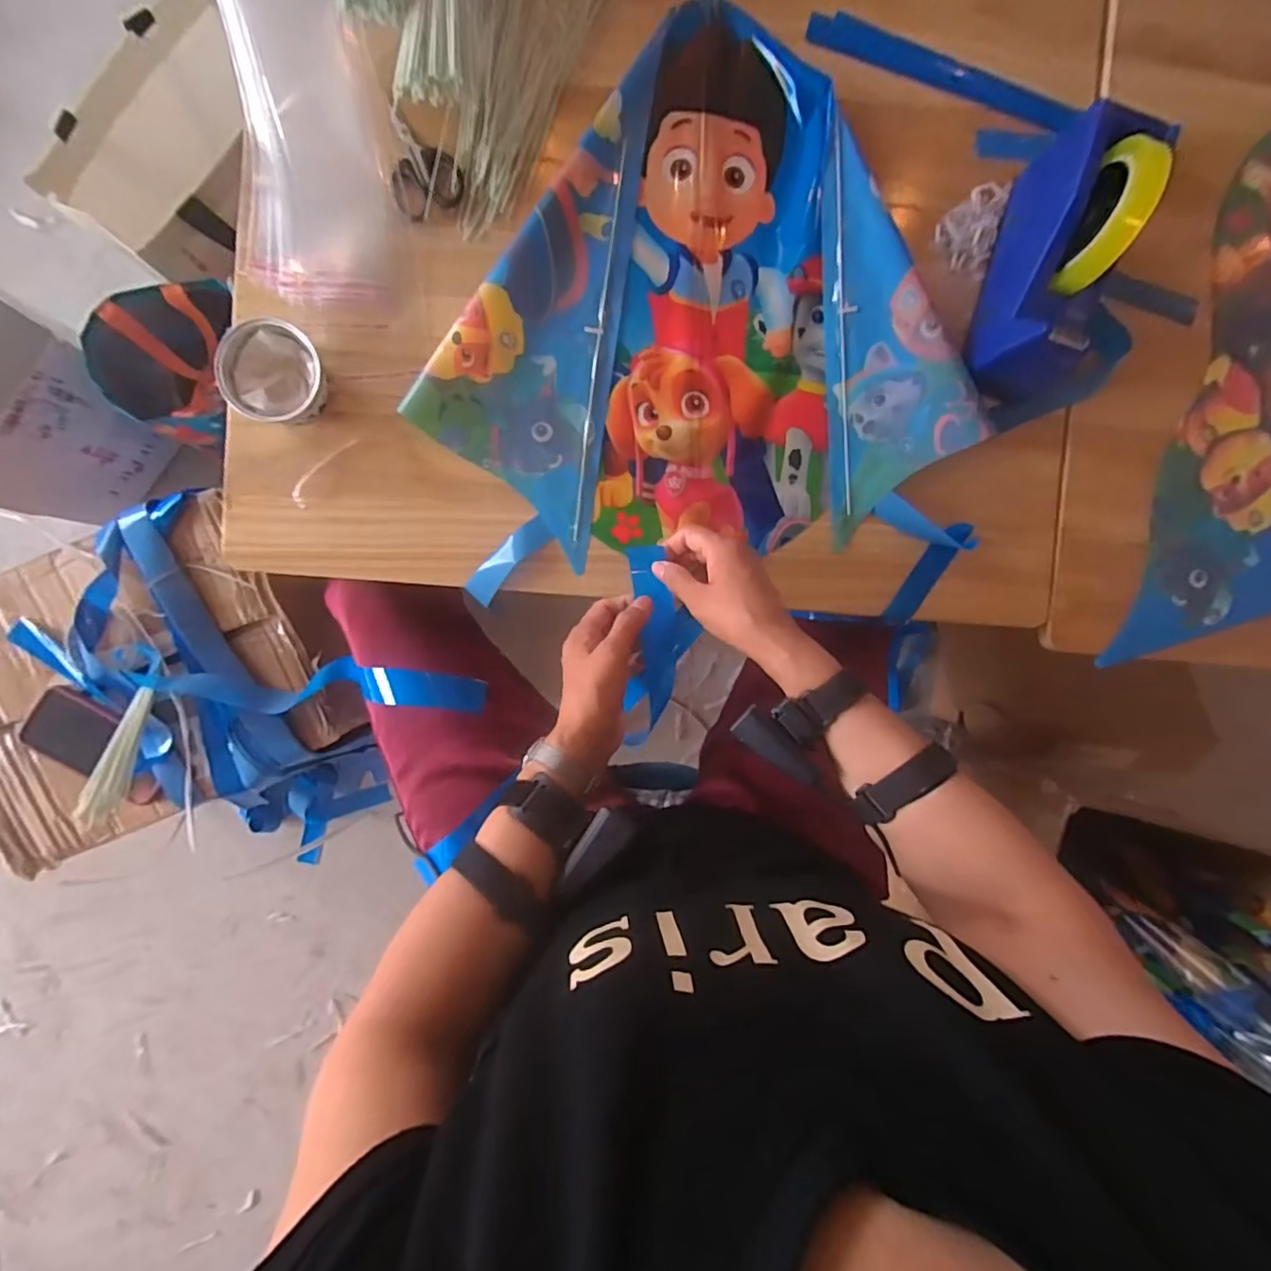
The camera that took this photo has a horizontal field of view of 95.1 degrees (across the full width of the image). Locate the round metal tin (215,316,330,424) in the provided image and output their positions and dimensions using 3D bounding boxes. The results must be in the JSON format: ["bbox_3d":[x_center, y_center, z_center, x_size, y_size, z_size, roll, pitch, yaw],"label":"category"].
[{"bbox_3d":[-0.309,-0.224,0.502,0.079,0.038,0.079,0,93,-5],"label":"round metal tin"}]

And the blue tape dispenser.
[{"bbox_3d":[0.369,-0.323,0.502,0.070,0.135,0.218,17,91,-5],"label":"blue tape dispenser"}]

